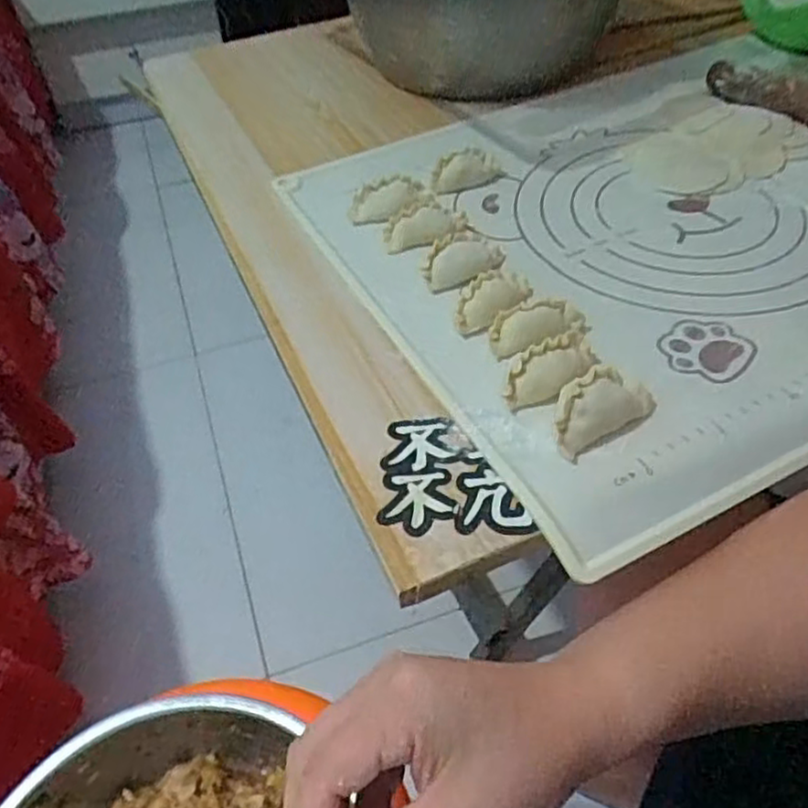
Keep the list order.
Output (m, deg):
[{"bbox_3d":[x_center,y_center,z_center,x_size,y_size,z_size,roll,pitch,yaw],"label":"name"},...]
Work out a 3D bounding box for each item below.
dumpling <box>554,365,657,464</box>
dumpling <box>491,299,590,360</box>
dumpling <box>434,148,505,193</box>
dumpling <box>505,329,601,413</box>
[{"bbox_3d":[0.099,0.001,0.361,0.060,0.021,0.029,-29,52,-23],"label":"dumpling"},{"bbox_3d":[0.078,-0.045,0.409,0.059,0.020,0.021,-11,47,-8],"label":"dumpling"},{"bbox_3d":[0.047,-0.176,0.535,0.056,0.018,0.024,-18,49,-14],"label":"dumpling"},{"bbox_3d":[0.079,-0.018,0.384,0.060,0.019,0.022,-35,55,-27],"label":"dumpling"}]

